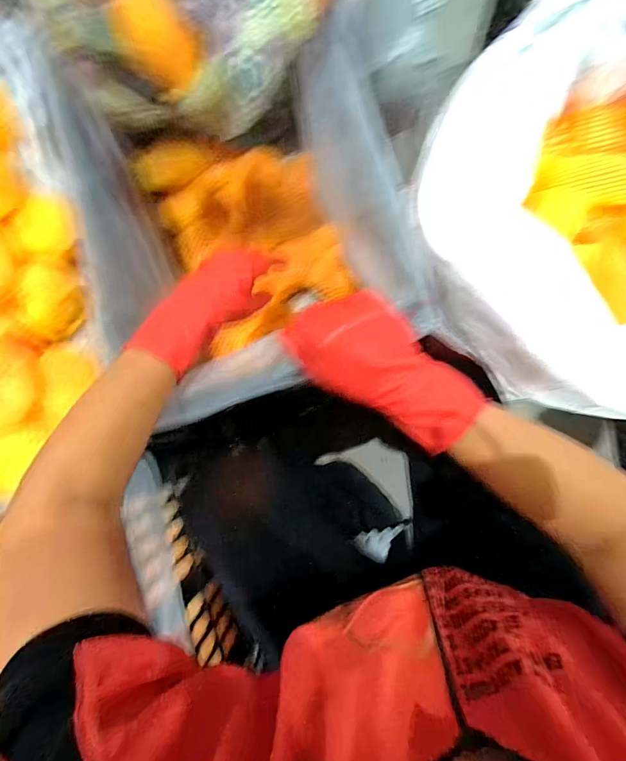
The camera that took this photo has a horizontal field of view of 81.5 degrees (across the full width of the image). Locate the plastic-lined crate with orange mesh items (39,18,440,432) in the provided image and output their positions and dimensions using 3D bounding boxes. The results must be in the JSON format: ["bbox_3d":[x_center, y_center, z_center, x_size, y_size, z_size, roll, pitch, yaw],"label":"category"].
[{"bbox_3d":[-0.090,-0.204,0.494,0.338,0.263,0.465,-23,82,5],"label":"plastic-lined crate with orange mesh items"}]

